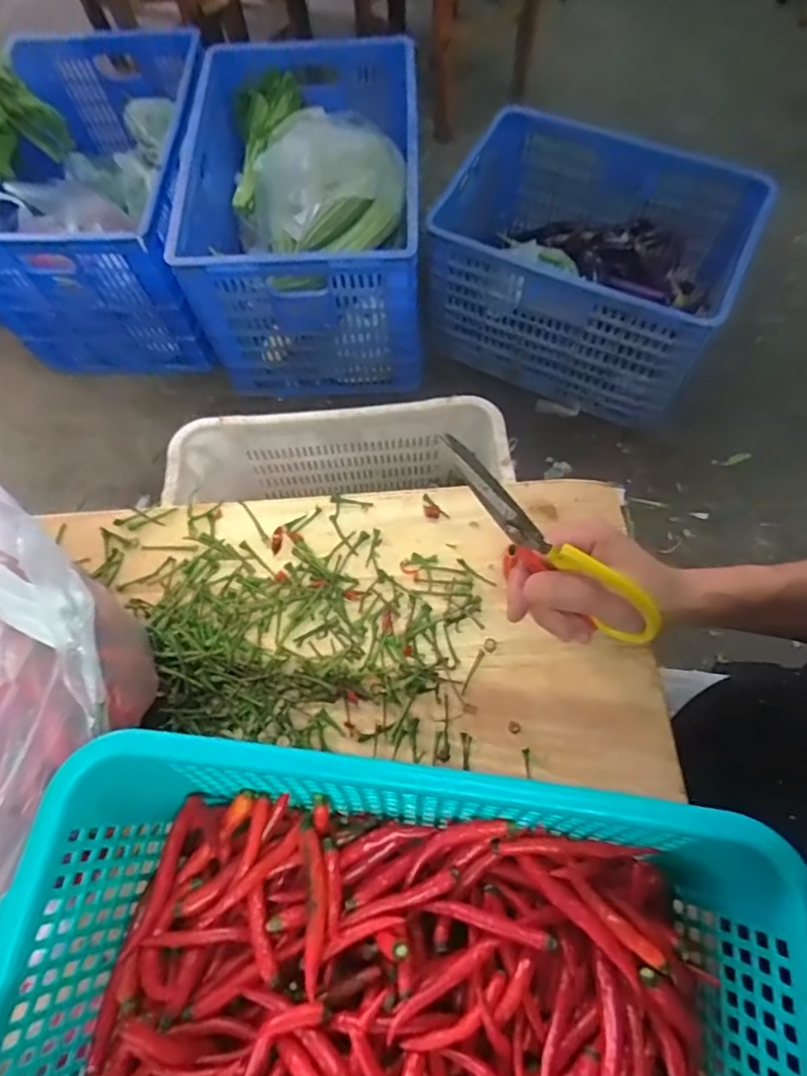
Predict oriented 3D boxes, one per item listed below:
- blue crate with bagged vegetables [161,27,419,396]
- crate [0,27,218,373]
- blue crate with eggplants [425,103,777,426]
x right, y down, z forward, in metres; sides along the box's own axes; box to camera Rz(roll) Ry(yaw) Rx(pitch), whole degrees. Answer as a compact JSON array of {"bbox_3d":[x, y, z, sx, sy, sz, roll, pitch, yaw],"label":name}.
[{"bbox_3d":[-0.210,-0.763,1.372,0.476,0.397,0.701,-1,68,2],"label":"blue crate with bagged vegetables"},{"bbox_3d":[-0.692,-0.804,1.416,0.492,0.374,0.762,-2,68,2],"label":"crate"},{"bbox_3d":[0.392,-0.614,1.302,0.582,0.341,0.468,24,71,12],"label":"blue crate with eggplants"}]

